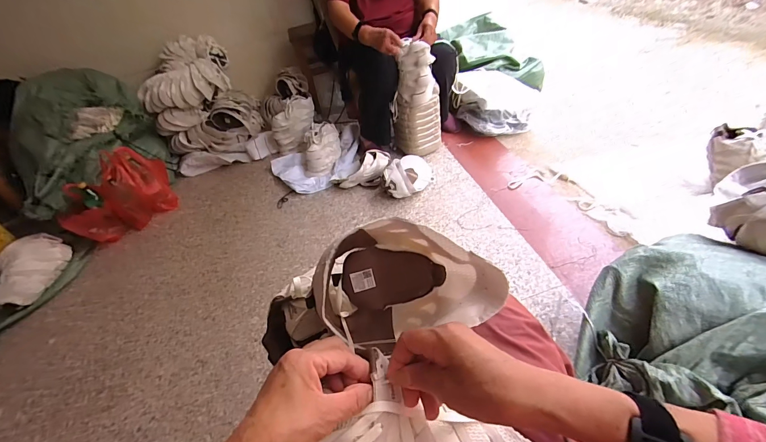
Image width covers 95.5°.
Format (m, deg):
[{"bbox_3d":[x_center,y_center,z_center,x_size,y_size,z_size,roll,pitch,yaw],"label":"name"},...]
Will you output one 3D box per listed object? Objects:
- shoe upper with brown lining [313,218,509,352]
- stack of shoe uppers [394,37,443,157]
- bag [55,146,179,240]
[{"bbox_3d":[0.023,0.068,0.383,0.188,0.135,0.094,-8,44,-1],"label":"shoe upper with brown lining"},{"bbox_3d":[0.133,-0.475,1.420,0.156,0.432,0.157,-38,48,-24],"label":"stack of shoe uppers"},{"bbox_3d":[-1.068,-0.100,1.407,0.396,0.246,0.203,-32,47,-20],"label":"bag"}]

